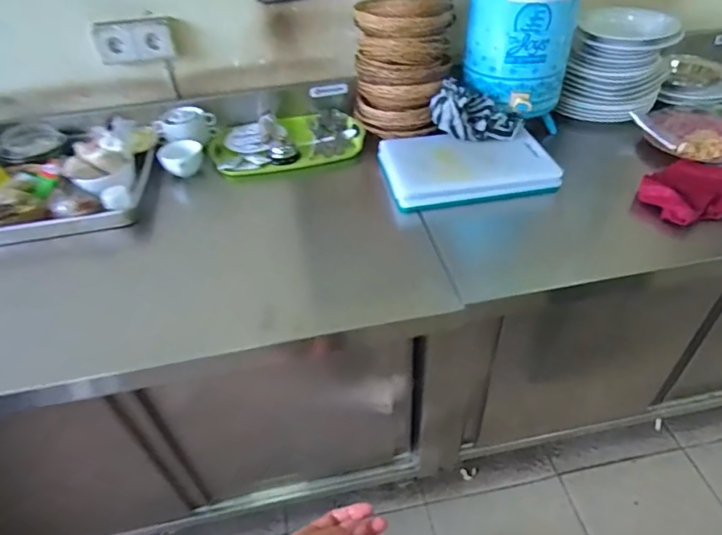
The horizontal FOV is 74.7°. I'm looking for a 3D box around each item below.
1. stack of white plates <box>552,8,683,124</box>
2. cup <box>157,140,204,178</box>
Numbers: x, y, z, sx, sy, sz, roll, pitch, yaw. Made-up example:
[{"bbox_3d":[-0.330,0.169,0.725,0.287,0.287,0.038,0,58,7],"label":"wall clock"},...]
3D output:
[{"bbox_3d":[0.615,-0.478,1.139,0.219,0.217,0.196,19,48,23],"label":"stack of white plates"},{"bbox_3d":[-0.422,-0.252,1.111,0.098,0.068,0.074,-20,45,-17],"label":"cup"}]

